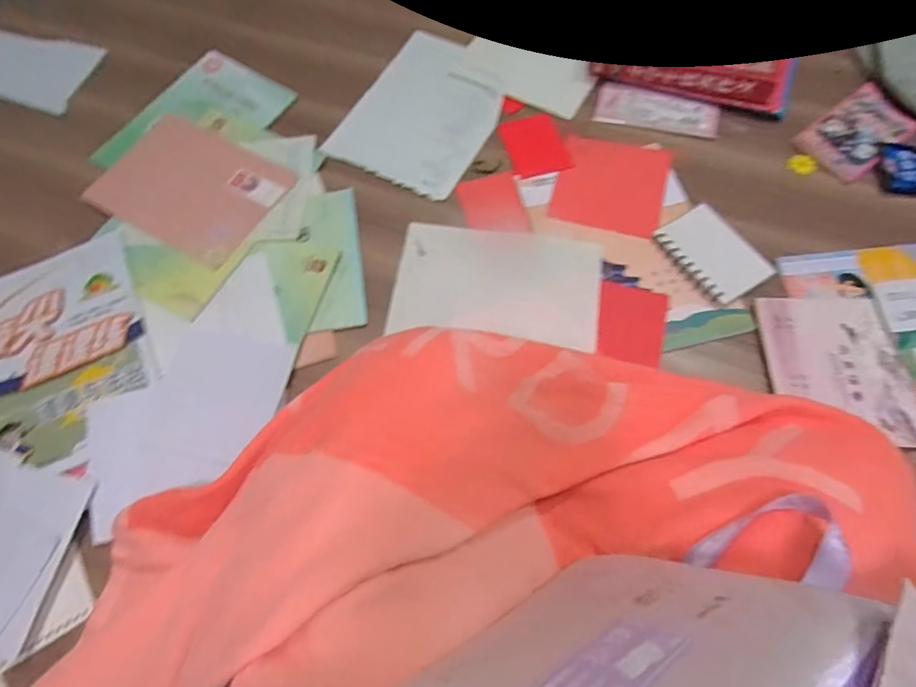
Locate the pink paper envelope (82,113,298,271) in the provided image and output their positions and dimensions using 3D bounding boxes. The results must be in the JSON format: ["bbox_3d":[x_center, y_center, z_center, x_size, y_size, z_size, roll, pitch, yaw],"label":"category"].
[{"bbox_3d":[-0.380,-0.223,0.711,0.253,0.012,0.179,28,71,13],"label":"pink paper envelope"}]

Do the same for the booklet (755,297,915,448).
[{"bbox_3d":[0.436,0.027,0.579,0.153,0.008,0.179,-1,68,2],"label":"booklet"}]

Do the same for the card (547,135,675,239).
[{"bbox_3d":[0.210,-0.218,0.694,0.142,0.008,0.151,14,68,10],"label":"card"}]

